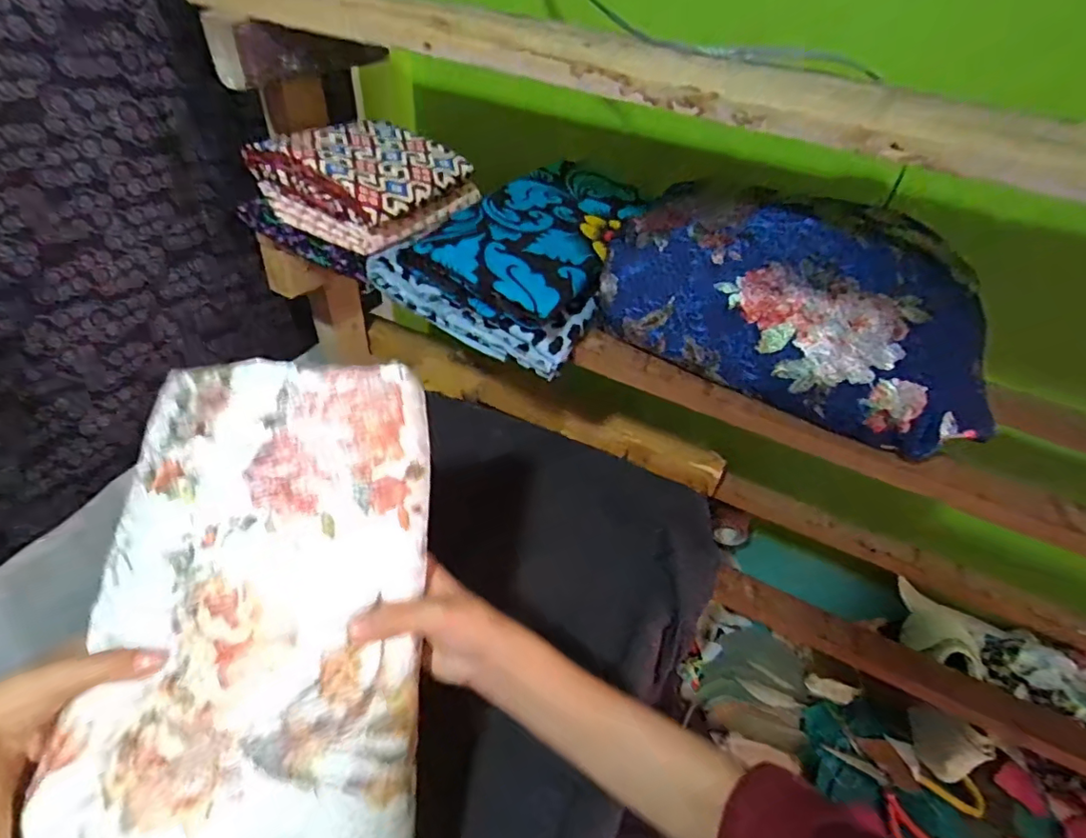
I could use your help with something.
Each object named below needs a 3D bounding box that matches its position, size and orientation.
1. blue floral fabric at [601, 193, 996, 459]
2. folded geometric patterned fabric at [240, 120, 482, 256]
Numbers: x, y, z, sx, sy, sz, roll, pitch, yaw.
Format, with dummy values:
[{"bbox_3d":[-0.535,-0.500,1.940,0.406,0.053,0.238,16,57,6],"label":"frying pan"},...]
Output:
[{"bbox_3d":[0.214,-0.094,0.467,0.303,0.111,0.134,26,45,19],"label":"blue floral fabric"},{"bbox_3d":[-0.184,-0.257,0.589,0.158,0.069,0.171,23,45,17],"label":"folded geometric patterned fabric"}]

